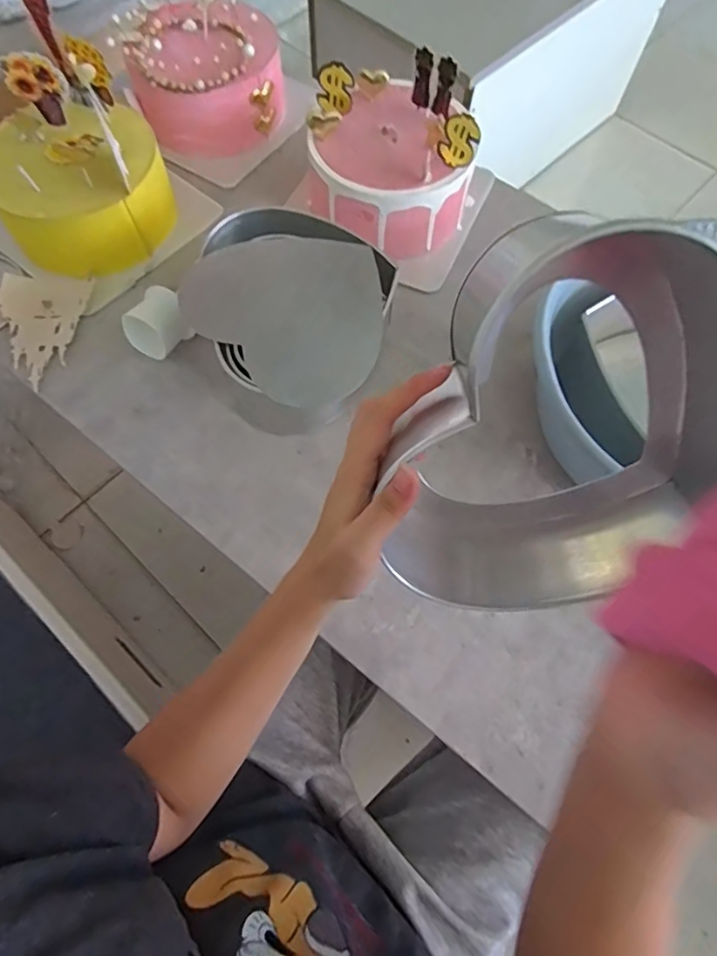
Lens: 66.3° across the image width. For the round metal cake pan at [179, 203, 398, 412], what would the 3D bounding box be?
[{"bbox_3d":[-0.063,-0.164,0.531,0.178,0.071,0.194,0,66,-1],"label":"round metal cake pan"}]

